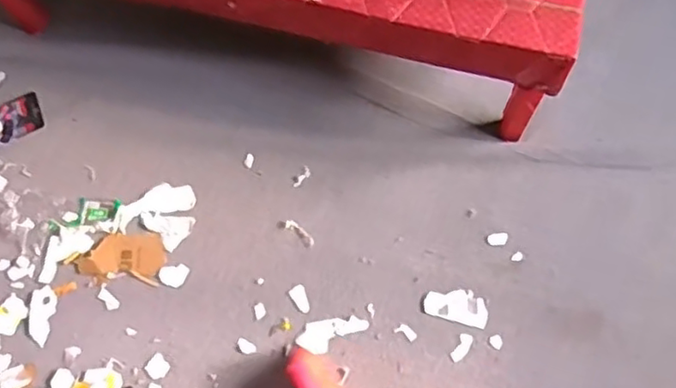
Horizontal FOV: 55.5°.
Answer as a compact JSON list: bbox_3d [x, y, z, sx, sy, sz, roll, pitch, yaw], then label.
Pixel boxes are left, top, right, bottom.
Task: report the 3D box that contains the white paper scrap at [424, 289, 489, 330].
[{"bbox_3d":[0.229,0.214,1.236,0.120,0.008,0.063,13,71,6],"label":"white paper scrap"}]

